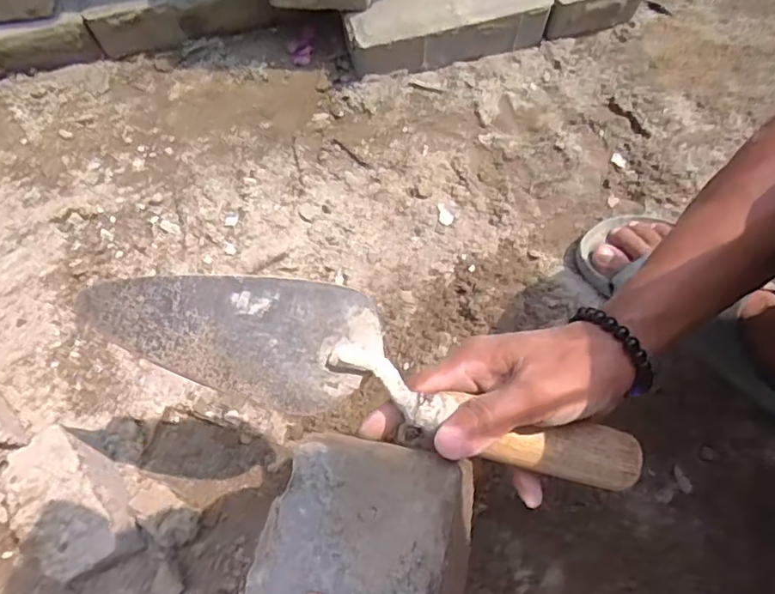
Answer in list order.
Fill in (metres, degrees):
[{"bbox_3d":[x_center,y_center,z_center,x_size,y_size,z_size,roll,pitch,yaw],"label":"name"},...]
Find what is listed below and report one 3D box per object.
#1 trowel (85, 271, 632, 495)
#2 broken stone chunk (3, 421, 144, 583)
[{"bbox_3d":[-0.001,0.046,0.332,0.314,0.067,0.061,19,64,-5],"label":"trowel"},{"bbox_3d":[-0.246,0.162,0.453,0.067,0.073,0.101,-30,72,-12],"label":"broken stone chunk"}]

